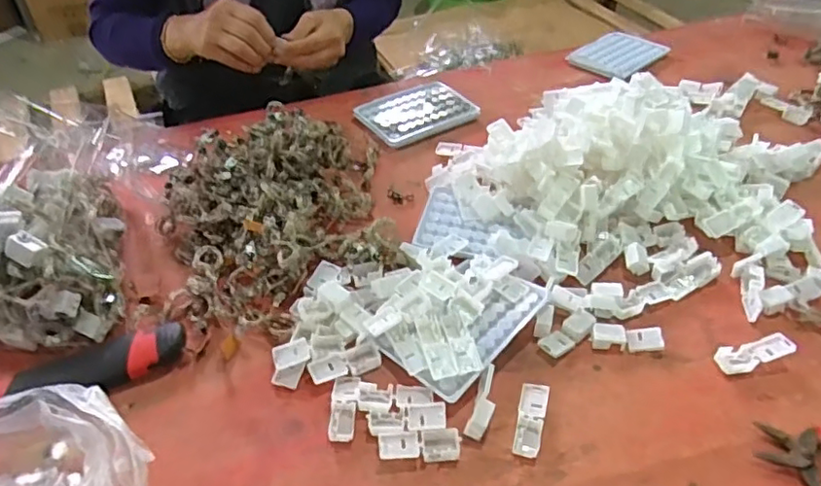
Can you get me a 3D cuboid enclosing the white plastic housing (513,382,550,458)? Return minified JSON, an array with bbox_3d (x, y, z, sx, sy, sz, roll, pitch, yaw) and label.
[{"bbox_3d":[0.086,0.125,0.428,0.020,0.007,0.057,11,42,14],"label":"white plastic housing"}]

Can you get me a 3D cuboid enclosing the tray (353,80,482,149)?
[{"bbox_3d":[0.005,-0.160,0.738,0.129,0.013,0.098,-24,45,-23],"label":"tray"}]

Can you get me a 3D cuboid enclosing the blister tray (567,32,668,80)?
[{"bbox_3d":[0.296,-0.271,0.859,0.124,0.012,0.093,-33,51,-29],"label":"blister tray"}]

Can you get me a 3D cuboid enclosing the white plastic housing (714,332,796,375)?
[{"bbox_3d":[0.264,0.085,0.462,0.055,0.019,0.020,-10,41,-9],"label":"white plastic housing"}]

